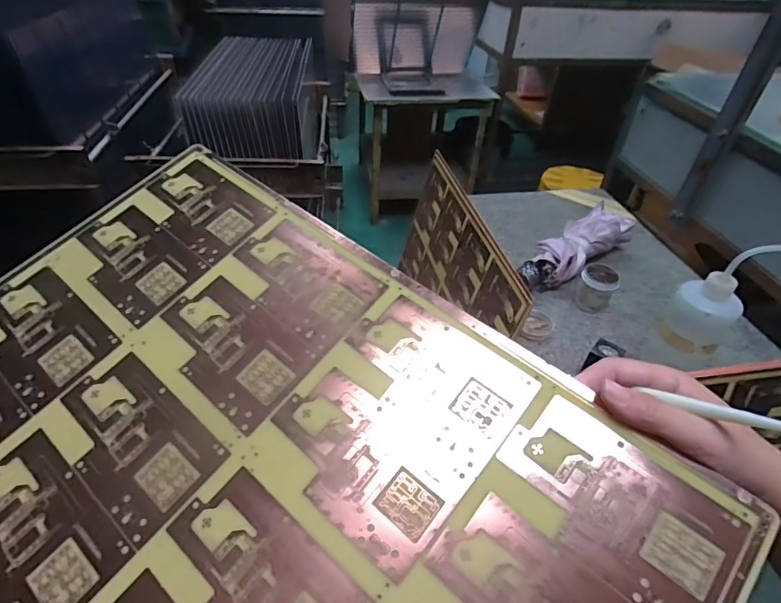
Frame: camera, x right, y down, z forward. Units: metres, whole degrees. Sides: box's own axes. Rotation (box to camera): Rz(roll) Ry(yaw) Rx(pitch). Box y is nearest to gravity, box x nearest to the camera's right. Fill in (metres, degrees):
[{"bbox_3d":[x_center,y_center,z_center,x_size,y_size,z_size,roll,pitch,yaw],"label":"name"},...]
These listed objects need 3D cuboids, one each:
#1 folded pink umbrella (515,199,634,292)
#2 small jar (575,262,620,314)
[{"bbox_3d":[0.331,-0.102,0.829,0.286,0.058,0.085,-33,53,-23],"label":"folded pink umbrella"},{"bbox_3d":[0.335,-0.026,0.754,0.058,0.056,0.066,5,49,9],"label":"small jar"}]

